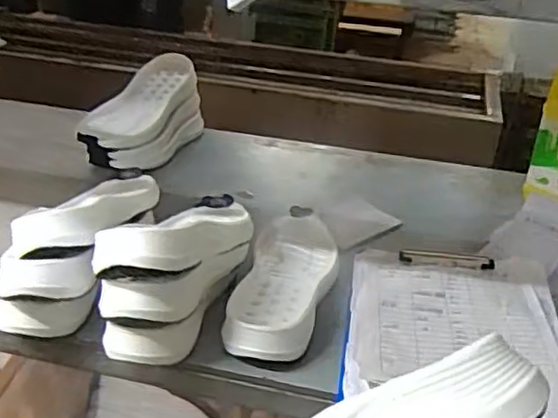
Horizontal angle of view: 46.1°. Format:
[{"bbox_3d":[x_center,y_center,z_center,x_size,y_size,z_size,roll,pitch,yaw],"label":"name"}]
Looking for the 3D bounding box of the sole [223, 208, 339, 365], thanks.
[{"bbox_3d":[0.012,0.067,0.746,0.095,0.035,0.292,7,28,6],"label":"sole"}]

